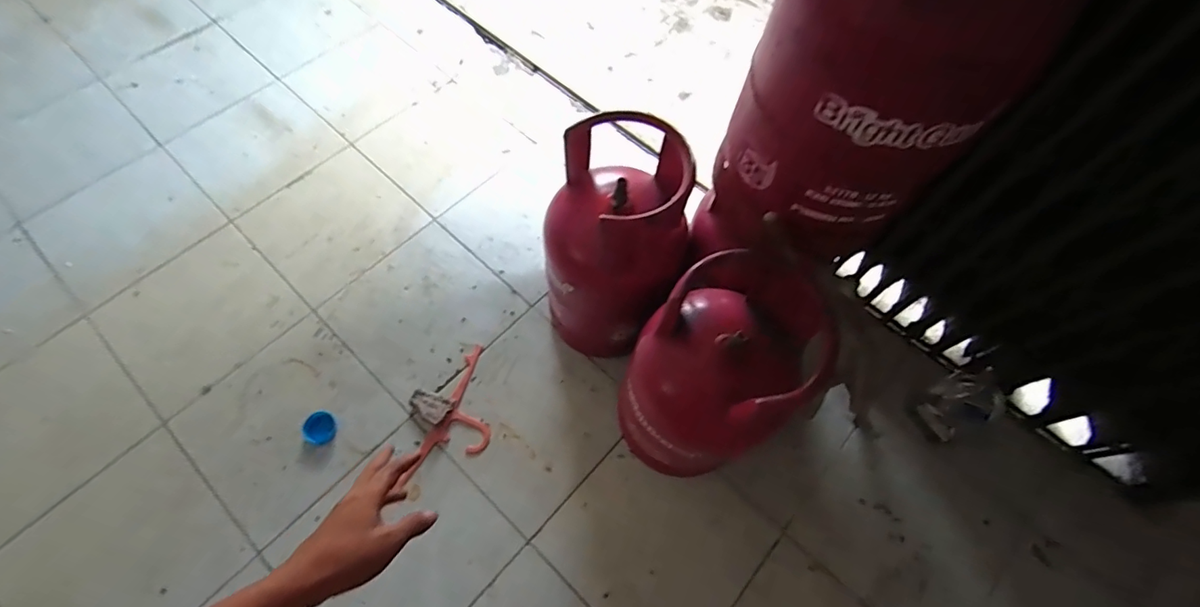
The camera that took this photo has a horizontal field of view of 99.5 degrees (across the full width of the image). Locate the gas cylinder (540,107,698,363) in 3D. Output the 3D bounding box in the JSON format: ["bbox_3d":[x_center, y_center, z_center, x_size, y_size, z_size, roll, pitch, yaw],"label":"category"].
[{"bbox_3d":[0.022,-0.102,1.102,0.238,0.561,0.253,1,66,-1],"label":"gas cylinder"}]

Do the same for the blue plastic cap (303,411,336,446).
[{"bbox_3d":[-0.675,0.300,1.221,0.070,0.031,0.073,11,63,3],"label":"blue plastic cap"}]

